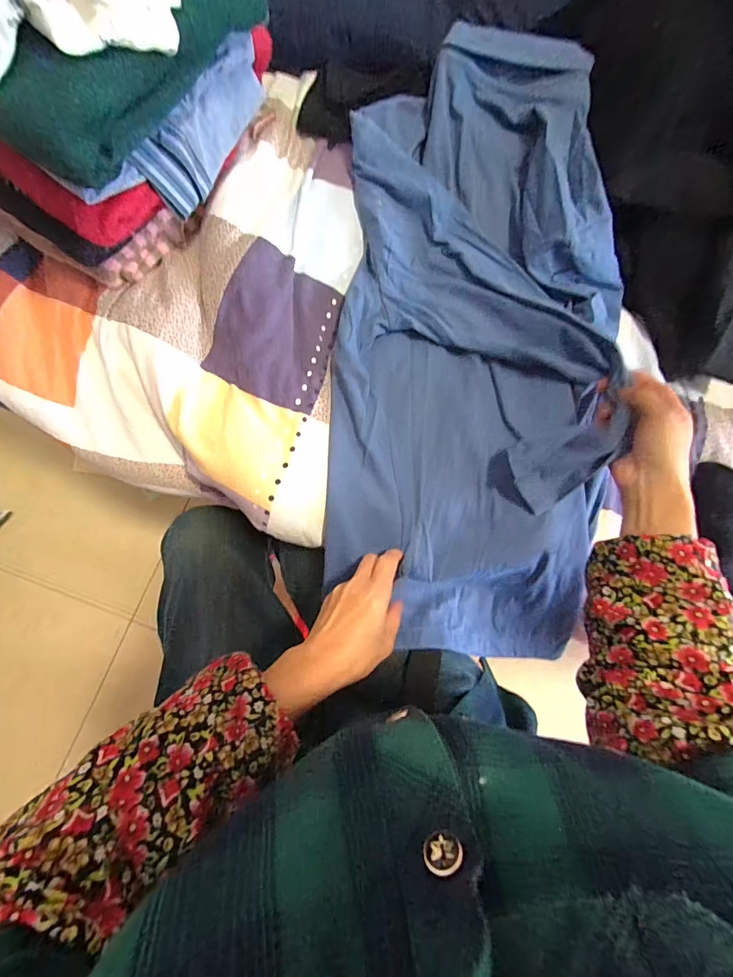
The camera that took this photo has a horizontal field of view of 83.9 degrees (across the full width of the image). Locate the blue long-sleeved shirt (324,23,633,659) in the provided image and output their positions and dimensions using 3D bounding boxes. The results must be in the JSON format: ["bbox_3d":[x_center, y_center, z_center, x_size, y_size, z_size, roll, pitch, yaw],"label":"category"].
[{"bbox_3d":[0.114,-0.134,0.438,0.299,0.095,0.646,1,90,-5],"label":"blue long-sleeved shirt"}]

